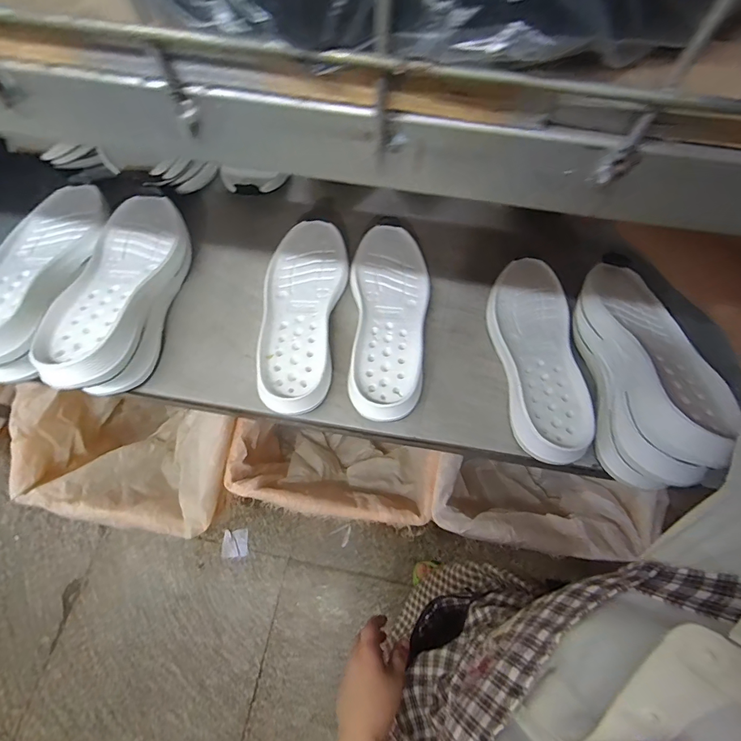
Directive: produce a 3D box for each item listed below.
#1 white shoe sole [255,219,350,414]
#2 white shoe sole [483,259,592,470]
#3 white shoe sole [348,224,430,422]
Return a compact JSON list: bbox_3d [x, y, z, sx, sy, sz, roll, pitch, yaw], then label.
[{"bbox_3d":[-0.088,-0.080,0.514,0.112,0.040,0.284,1,66,-2],"label":"white shoe sole"},{"bbox_3d":[0.206,-0.021,0.494,0.102,0.044,0.272,3,66,-1],"label":"white shoe sole"},{"bbox_3d":[0.024,-0.074,0.514,0.107,0.038,0.284,0,66,-2],"label":"white shoe sole"}]

